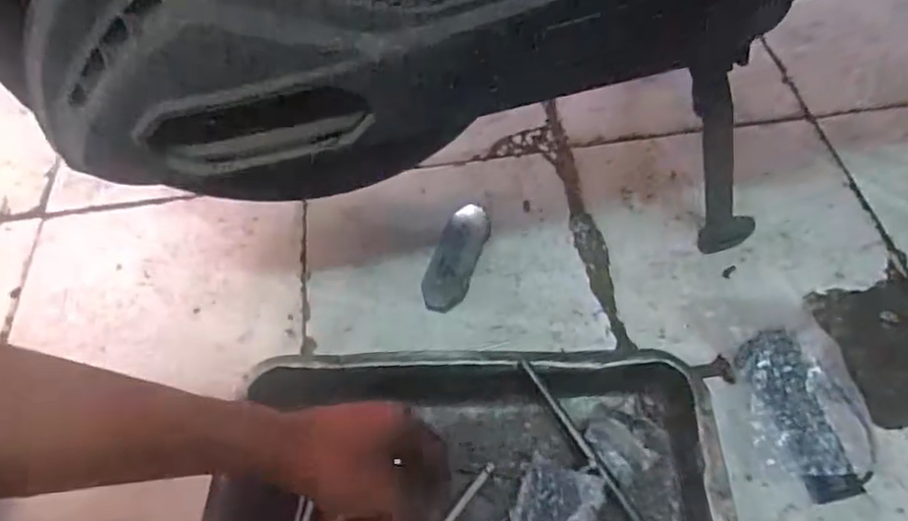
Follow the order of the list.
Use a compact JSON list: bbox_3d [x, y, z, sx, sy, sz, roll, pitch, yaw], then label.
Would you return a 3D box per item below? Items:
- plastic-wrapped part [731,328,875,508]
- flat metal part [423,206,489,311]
[{"bbox_3d":[0.283,0.126,0.521,0.089,0.061,0.127,0,56,3],"label":"plastic-wrapped part"},{"bbox_3d":[0.002,-0.004,0.662,0.045,0.010,0.130,15,58,13],"label":"flat metal part"}]

